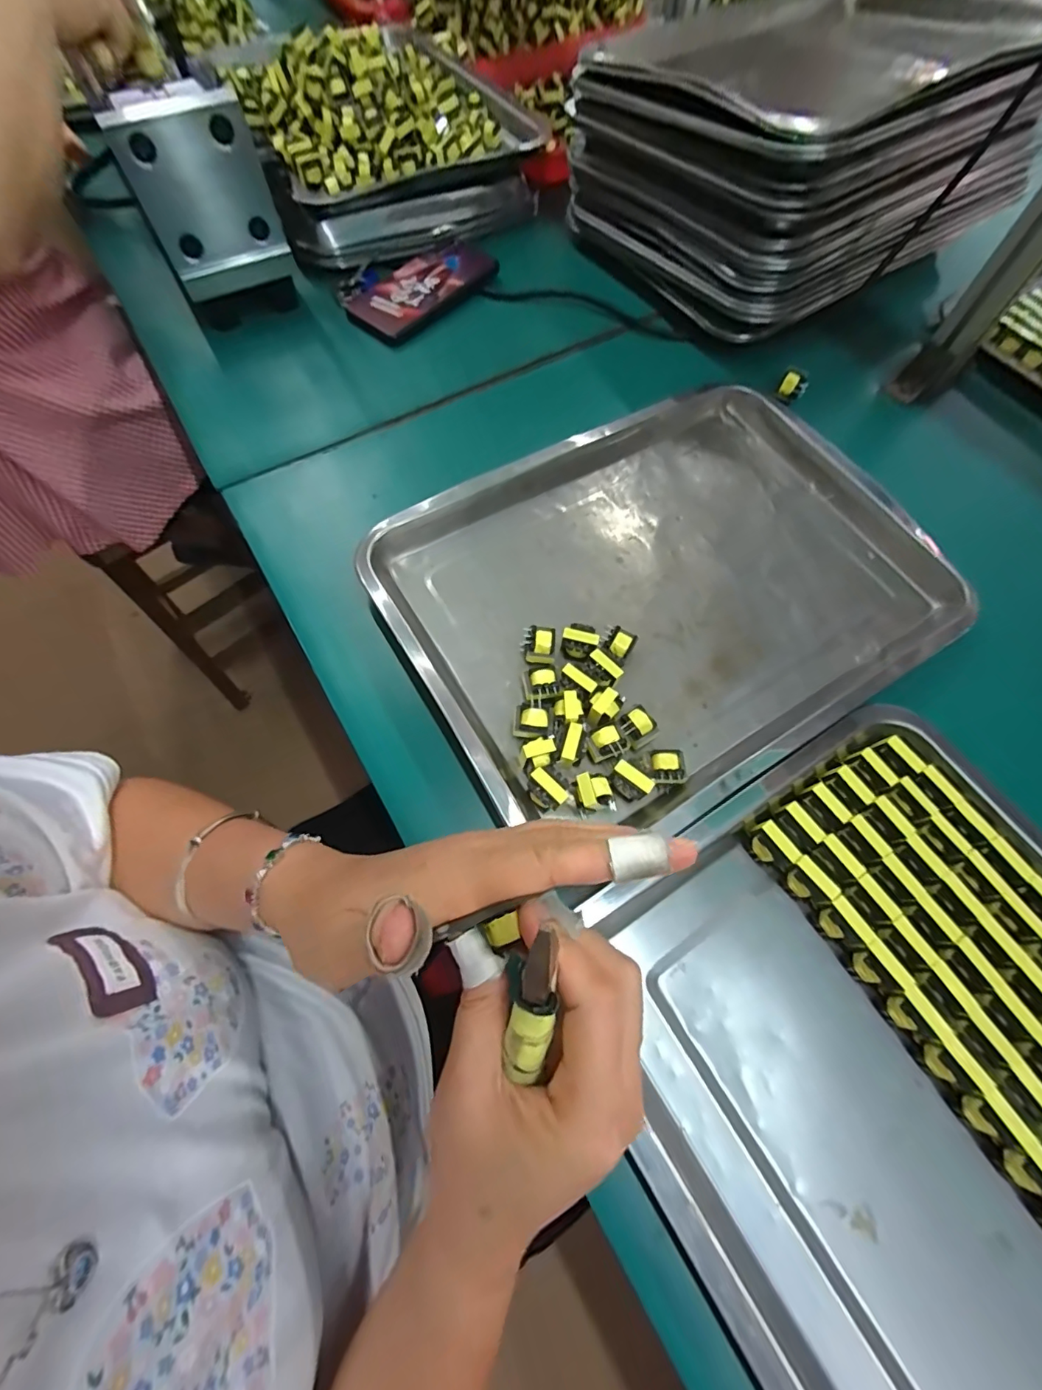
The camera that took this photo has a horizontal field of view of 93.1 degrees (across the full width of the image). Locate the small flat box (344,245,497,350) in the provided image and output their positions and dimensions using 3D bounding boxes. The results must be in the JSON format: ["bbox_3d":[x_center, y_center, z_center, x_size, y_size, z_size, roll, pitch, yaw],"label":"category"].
[{"bbox_3d":[-0.095,-0.400,0.482,0.078,0.014,0.146,42,72,16],"label":"small flat box"}]

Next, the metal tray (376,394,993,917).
[{"bbox_3d":[0.111,-0.082,0.363,0.385,0.032,0.277,-30,70,-16],"label":"metal tray"}]

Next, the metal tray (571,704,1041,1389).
[{"bbox_3d":[0.227,0.214,0.225,0.288,0.030,0.384,-31,70,-10],"label":"metal tray"}]

